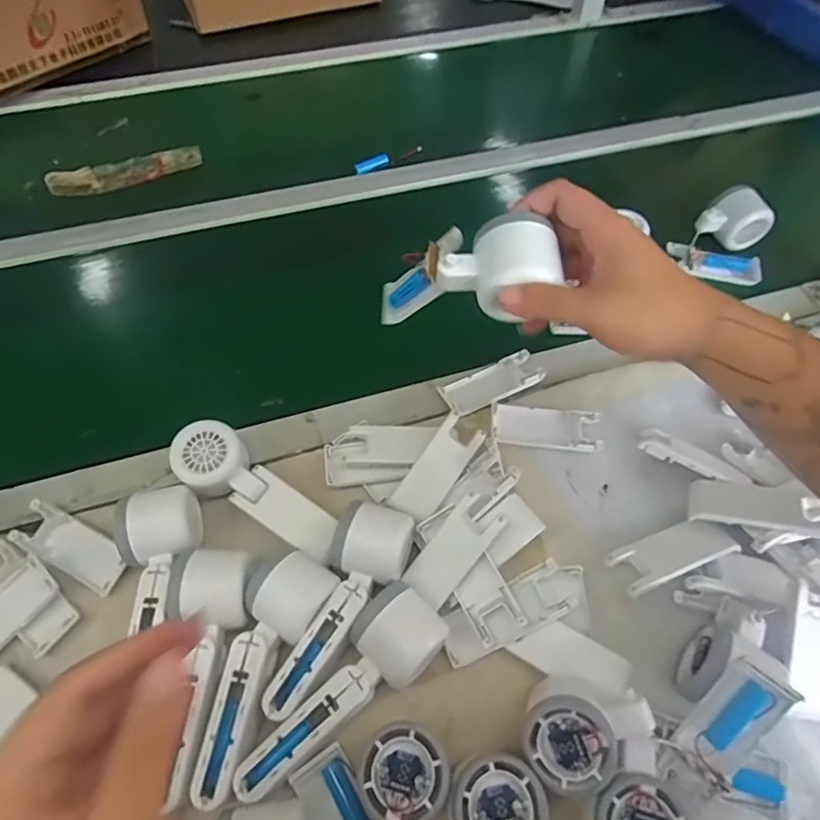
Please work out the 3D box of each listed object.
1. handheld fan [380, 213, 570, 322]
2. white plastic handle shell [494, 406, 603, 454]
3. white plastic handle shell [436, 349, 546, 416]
[{"bbox_3d":[0.032,-0.098,0.405,0.053,0.162,0.060,51,62,-23],"label":"handheld fan"},{"bbox_3d":[0.129,0.018,0.508,0.099,0.015,0.039,4,58,2],"label":"white plastic handle shell"},{"bbox_3d":[0.081,-0.027,0.538,0.102,0.016,0.041,-22,61,-13],"label":"white plastic handle shell"}]

